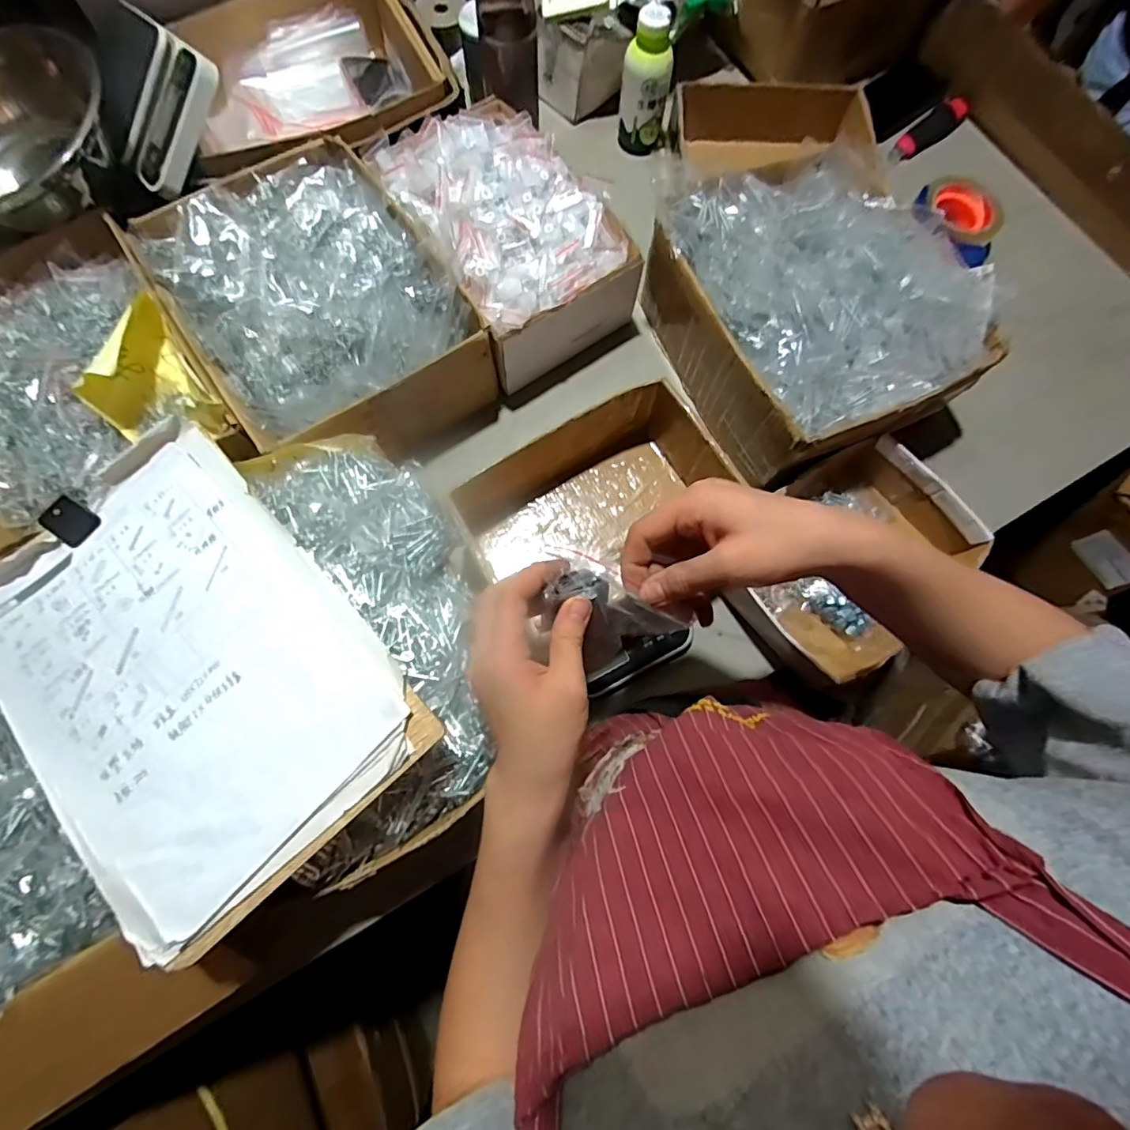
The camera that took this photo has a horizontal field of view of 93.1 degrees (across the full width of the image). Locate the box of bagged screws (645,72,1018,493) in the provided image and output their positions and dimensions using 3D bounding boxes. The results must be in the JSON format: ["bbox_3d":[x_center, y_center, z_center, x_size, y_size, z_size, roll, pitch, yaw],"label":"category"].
[{"bbox_3d":[0.269,-0.294,0.609,0.260,0.135,0.343,-24,77,-7],"label":"box of bagged screws"}]

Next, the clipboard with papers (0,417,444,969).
[{"bbox_3d":[-0.269,0.074,0.379,0.227,0.020,0.311,-40,79,-11],"label":"clipboard with papers"}]

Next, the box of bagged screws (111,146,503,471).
[{"bbox_3d":[-0.265,-0.271,0.600,0.257,0.133,0.334,-37,78,-10],"label":"box of bagged screws"}]

